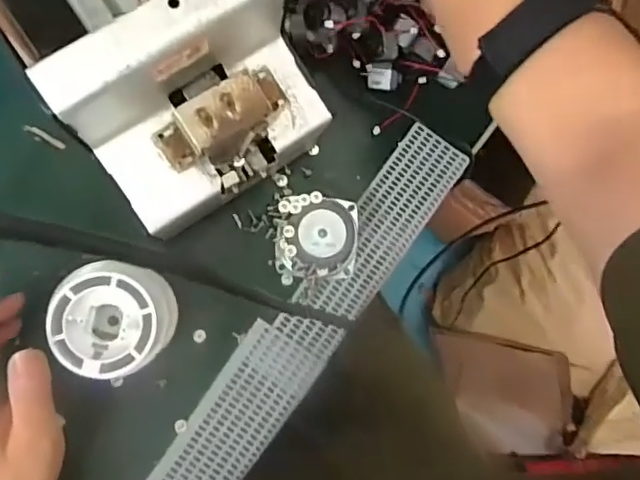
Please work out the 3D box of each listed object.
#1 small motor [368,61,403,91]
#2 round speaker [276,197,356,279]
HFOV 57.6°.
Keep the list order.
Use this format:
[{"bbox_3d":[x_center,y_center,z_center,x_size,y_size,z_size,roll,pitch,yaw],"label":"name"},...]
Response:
[{"bbox_3d":[0.045,-0.113,0.404,0.023,0.014,0.018,-9,86,-7],"label":"small motor"},{"bbox_3d":[0.001,-0.002,0.389,0.053,0.025,0.051,1,85,-7],"label":"round speaker"}]

